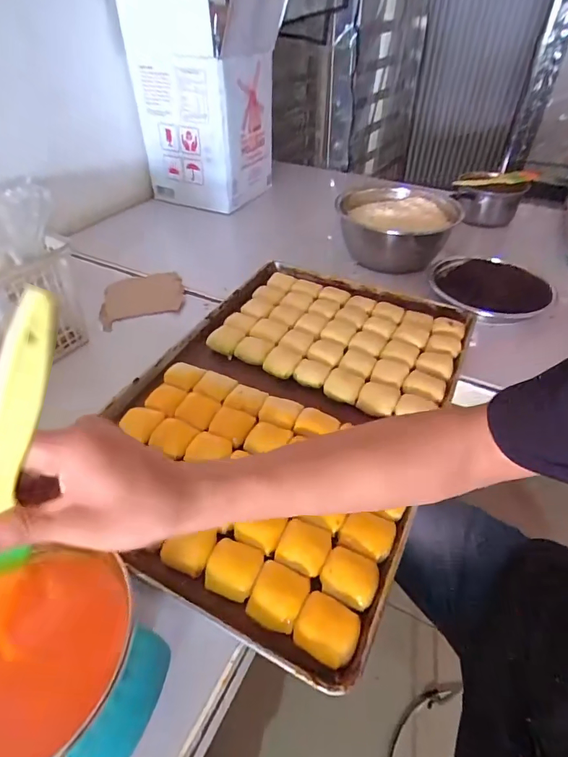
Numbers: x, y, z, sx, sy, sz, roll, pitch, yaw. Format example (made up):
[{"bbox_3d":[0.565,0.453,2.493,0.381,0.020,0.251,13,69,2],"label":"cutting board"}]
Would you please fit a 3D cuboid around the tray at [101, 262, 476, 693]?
[{"bbox_3d":[0.011,0.013,0.577,0.387,0.033,0.578,21,48,19],"label":"tray"}]

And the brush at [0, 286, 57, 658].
[{"bbox_3d":[-0.154,0.065,0.223,0.016,0.239,0.046,32,19,28],"label":"brush"}]

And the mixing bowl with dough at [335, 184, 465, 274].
[{"bbox_3d":[0.244,-0.321,0.908,0.256,0.109,0.219,1,45,0],"label":"mixing bowl with dough"}]

